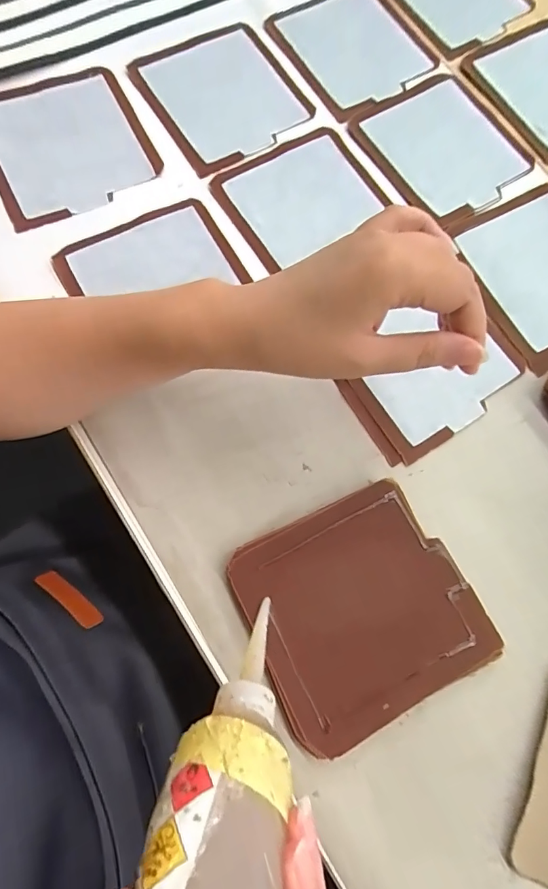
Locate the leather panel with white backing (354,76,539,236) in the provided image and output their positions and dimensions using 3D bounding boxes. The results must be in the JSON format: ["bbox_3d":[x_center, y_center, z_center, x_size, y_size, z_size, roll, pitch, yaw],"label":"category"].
[{"bbox_3d":[0.149,-0.260,0.385,0.113,0.007,0.130,-34,80,-9],"label":"leather panel with white backing"}]

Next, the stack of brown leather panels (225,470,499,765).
[{"bbox_3d":[0.056,0.103,0.283,0.136,0.012,0.130,-24,78,-7],"label":"stack of brown leather panels"}]

